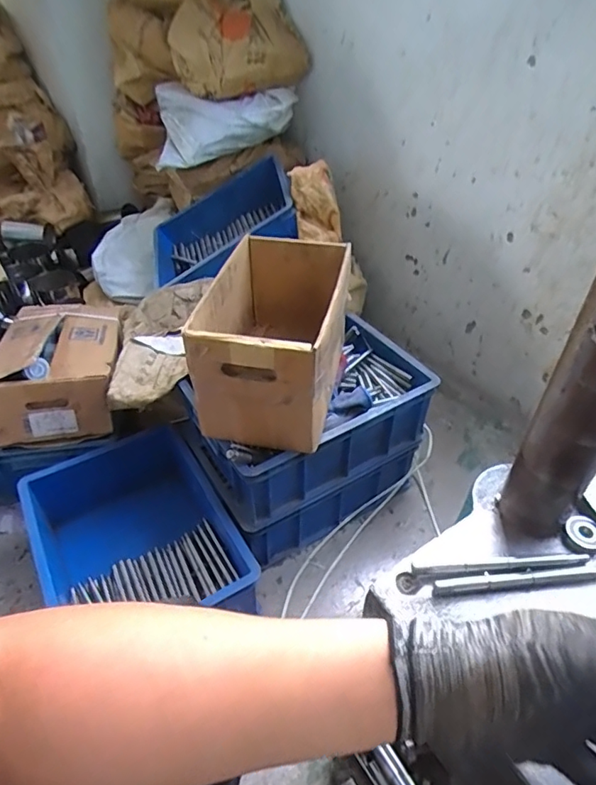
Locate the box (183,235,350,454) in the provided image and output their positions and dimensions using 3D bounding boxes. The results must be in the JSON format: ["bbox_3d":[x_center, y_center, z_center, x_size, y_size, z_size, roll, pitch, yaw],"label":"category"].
[{"bbox_3d":[-0.031,-0.091,0.832,0.191,0.196,0.308,9,42,9],"label":"box"}]

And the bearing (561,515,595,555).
[{"bbox_3d":[0.273,0.137,0.485,0.030,0.018,0.035,-24,47,-25],"label":"bearing"}]

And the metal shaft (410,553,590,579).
[{"bbox_3d":[0.186,0.157,0.461,0.161,0.010,0.014,-3,42,-4],"label":"metal shaft"}]

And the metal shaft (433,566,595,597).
[{"bbox_3d":[0.203,0.168,0.454,0.163,0.010,0.013,-3,42,-4],"label":"metal shaft"}]

